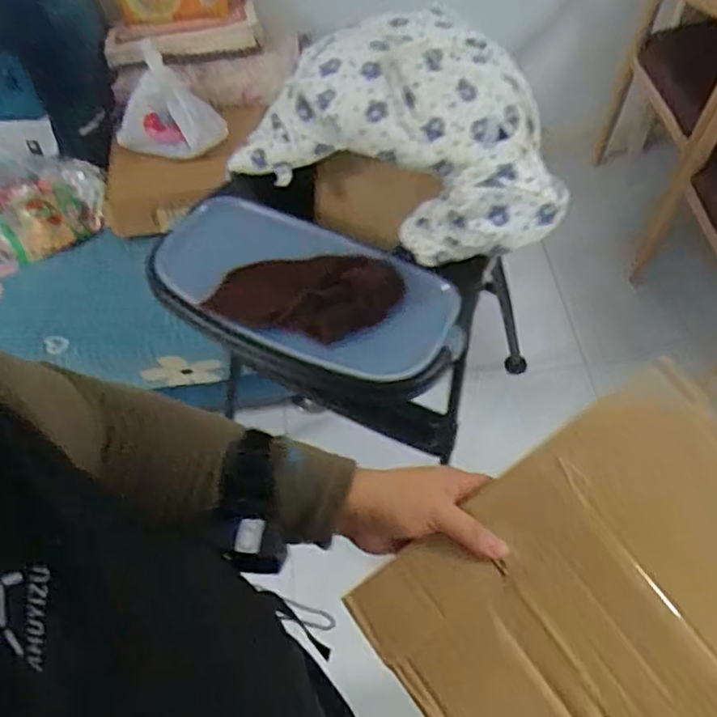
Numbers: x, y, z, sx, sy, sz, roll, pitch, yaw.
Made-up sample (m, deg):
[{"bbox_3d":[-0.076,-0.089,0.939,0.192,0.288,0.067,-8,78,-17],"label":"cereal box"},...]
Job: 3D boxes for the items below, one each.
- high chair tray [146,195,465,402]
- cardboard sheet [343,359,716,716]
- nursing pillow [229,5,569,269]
[{"bbox_3d":[-0.074,-0.090,0.867,0.438,0.080,0.226,21,59,16],"label":"high chair tray"},{"bbox_3d":[0.174,0.176,0.425,0.279,0.014,0.232,-37,74,-1],"label":"cardboard sheet"},{"bbox_3d":[0.060,-0.326,0.893,0.488,0.200,0.259,21,59,16],"label":"nursing pillow"}]

